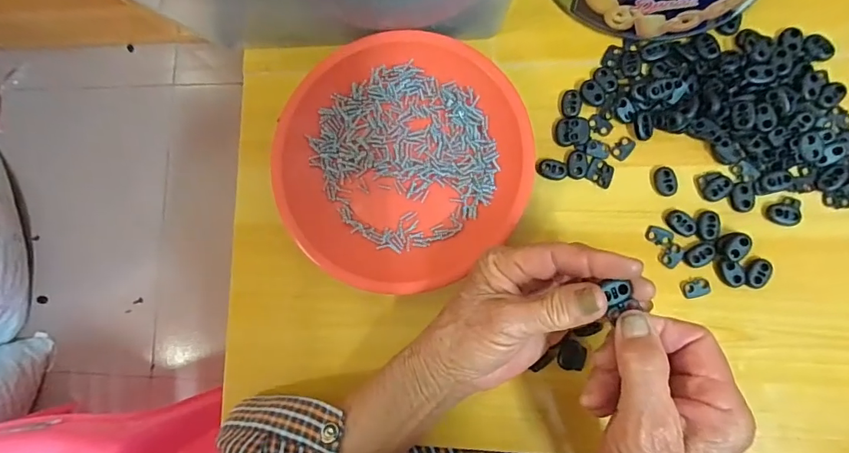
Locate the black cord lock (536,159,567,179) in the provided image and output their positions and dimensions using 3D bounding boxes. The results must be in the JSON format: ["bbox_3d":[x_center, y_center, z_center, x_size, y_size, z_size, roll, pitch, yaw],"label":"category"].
[{"bbox_3d":[0.097,-0.044,0.348,0.022,0.004,0.013,10,89,7],"label":"black cord lock"}]

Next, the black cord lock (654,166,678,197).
[{"bbox_3d":[0.180,-0.034,0.339,0.015,0.005,0.022,-13,86,6],"label":"black cord lock"}]

